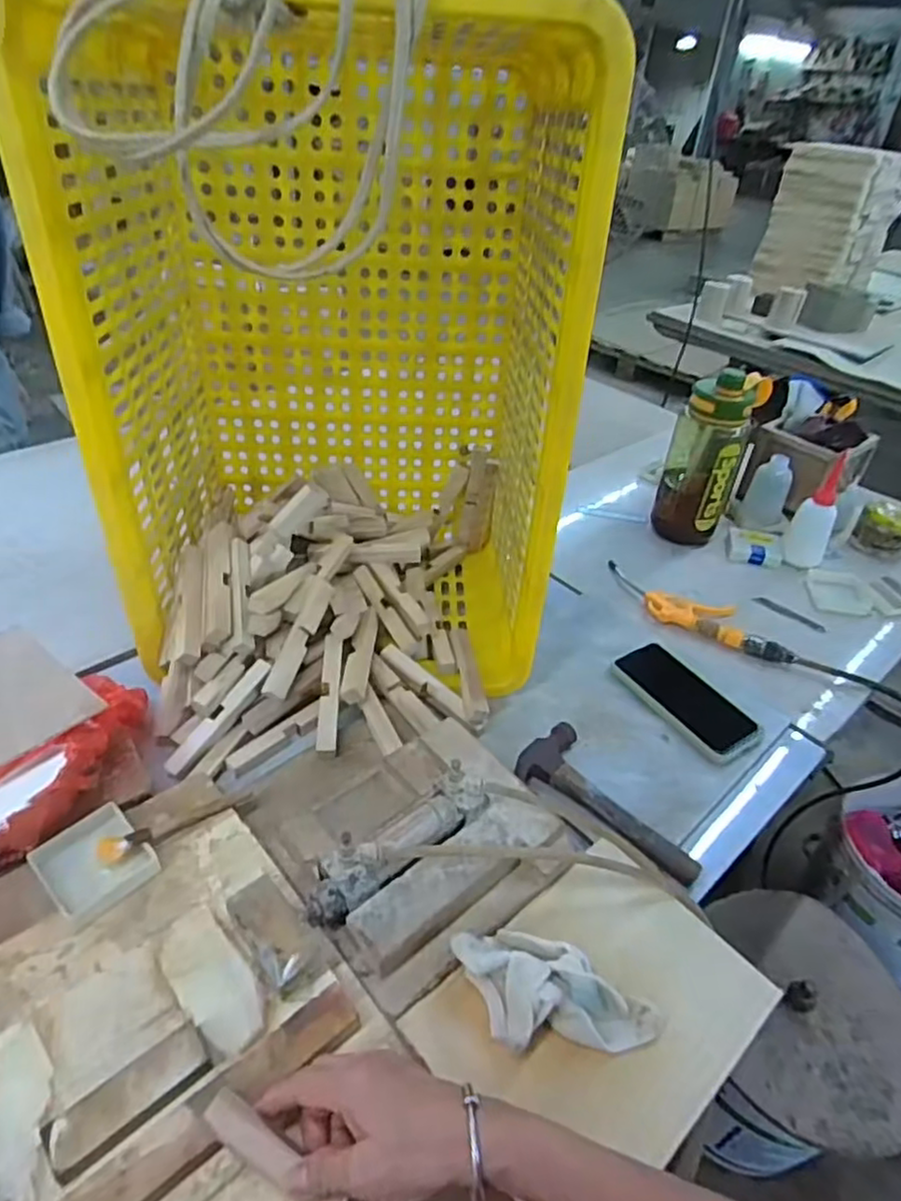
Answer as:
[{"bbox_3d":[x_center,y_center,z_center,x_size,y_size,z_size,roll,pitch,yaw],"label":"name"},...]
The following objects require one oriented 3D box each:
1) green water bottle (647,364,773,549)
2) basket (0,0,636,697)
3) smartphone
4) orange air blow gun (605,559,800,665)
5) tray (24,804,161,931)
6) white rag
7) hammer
[{"bbox_3d":[0.381,-0.213,1.008,0.108,0.243,0.088,18,40,17],"label":"green water bottle"},{"bbox_3d":[-0.104,-0.210,0.681,0.414,0.578,0.379,3,38,-2],"label":"basket"},{"bbox_3d":[0.269,0.112,0.771,0.078,0.016,0.164,-20,44,-28],"label":"smartphone"},{"bbox_3d":[0.318,0.015,0.898,0.270,0.022,0.072,31,45,30],"label":"orange air blow gun"},{"bbox_3d":[-0.282,0.208,0.537,0.079,0.015,0.071,32,46,31],"label":"tray"},{"bbox_3d":[0.077,0.278,0.488,0.139,0.038,0.074,1,38,-5],"label":"white rag"},{"bbox_3d":[0.157,0.192,0.652,0.189,0.020,0.075,31,45,30],"label":"hammer"}]

